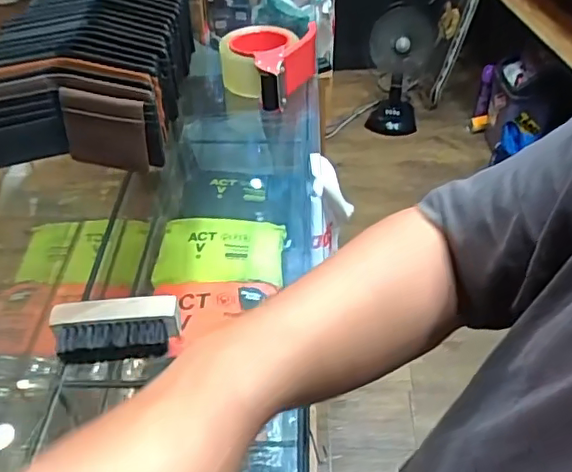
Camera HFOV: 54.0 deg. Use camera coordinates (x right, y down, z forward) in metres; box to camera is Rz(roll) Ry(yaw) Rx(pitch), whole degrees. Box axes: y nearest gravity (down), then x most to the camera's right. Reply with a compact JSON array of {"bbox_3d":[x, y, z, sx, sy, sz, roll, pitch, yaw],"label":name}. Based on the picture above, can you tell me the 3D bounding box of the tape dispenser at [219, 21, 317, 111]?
[{"bbox_3d":[-0.030,-0.222,0.729,0.105,0.061,0.138,16,47,18],"label":"tape dispenser"}]

